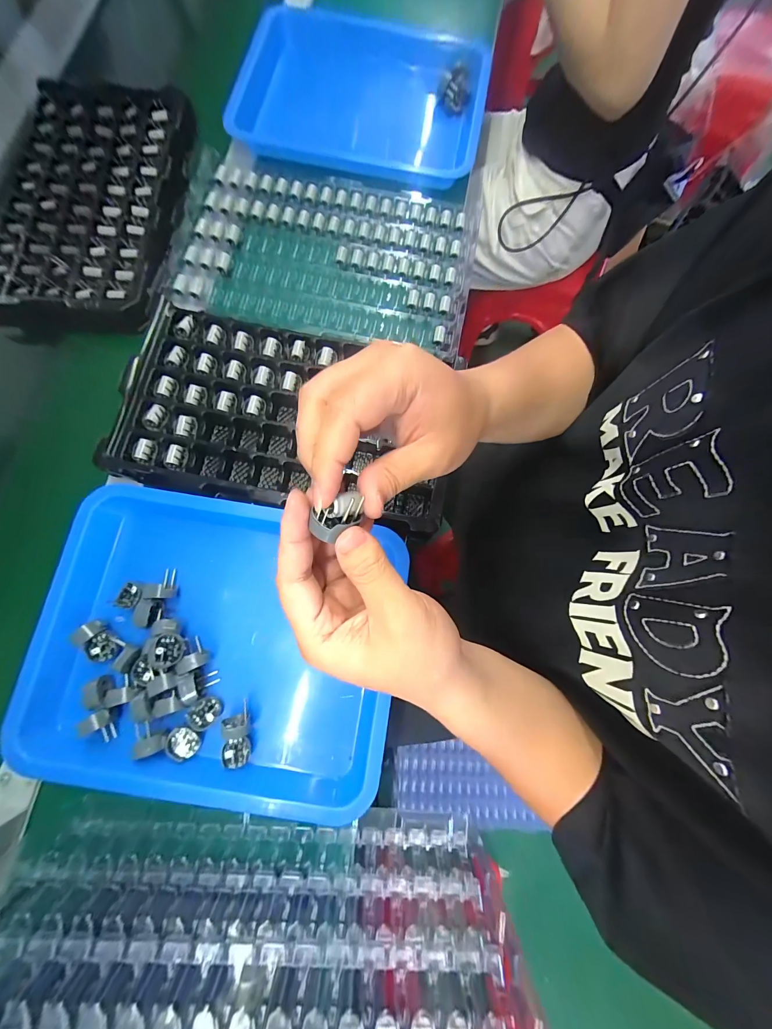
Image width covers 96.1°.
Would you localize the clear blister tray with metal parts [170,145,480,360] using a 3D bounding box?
[{"bbox_3d":[-0.069,-0.327,0.433,0.343,0.029,0.238,10,77,1],"label":"clear blister tray with metal parts"}]

